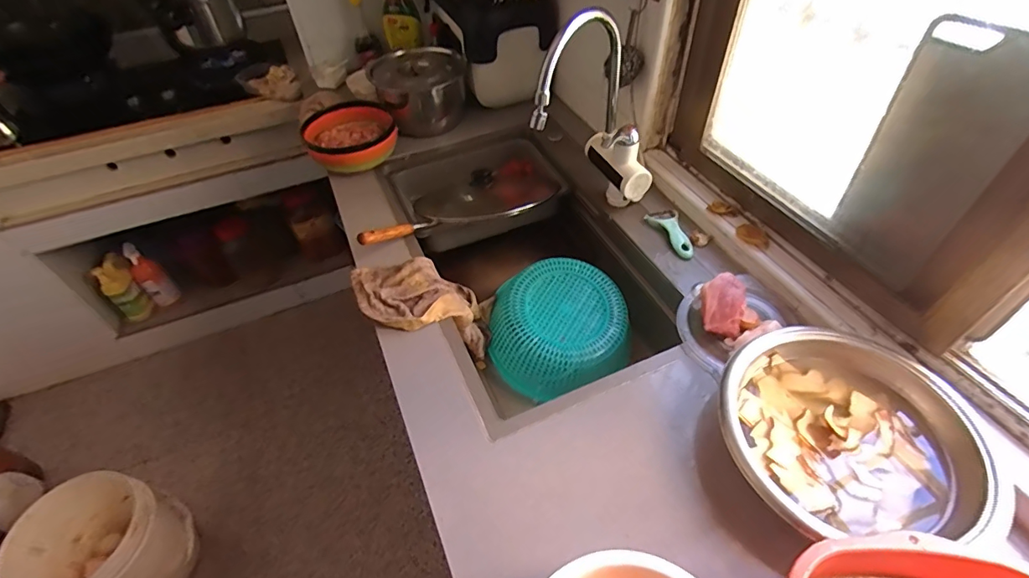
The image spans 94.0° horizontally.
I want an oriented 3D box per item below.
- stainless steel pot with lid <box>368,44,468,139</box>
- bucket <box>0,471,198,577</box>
[{"bbox_3d":[-0.225,-0.471,1.160,0.214,0.139,0.176,-17,50,-13],"label":"stainless steel pot with lid"},{"bbox_3d":[-0.958,0.618,1.139,0.250,0.283,0.267,-1,48,1],"label":"bucket"}]

